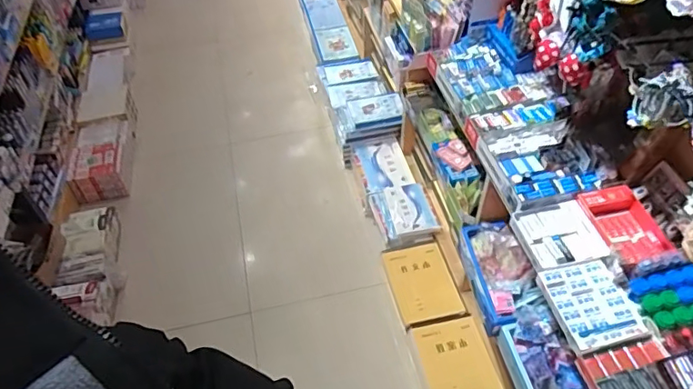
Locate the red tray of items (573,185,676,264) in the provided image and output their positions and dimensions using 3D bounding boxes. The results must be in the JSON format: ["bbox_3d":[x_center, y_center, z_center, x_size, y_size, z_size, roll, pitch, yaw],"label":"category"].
[{"bbox_3d":[0.529,0.062,0.989,0.122,0.039,0.175,-11,49,-8],"label":"red tray of items"}]

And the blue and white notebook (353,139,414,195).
[{"bbox_3d":[0.132,-0.104,1.881,0.174,0.030,0.230,-16,55,1],"label":"blue and white notebook"}]

